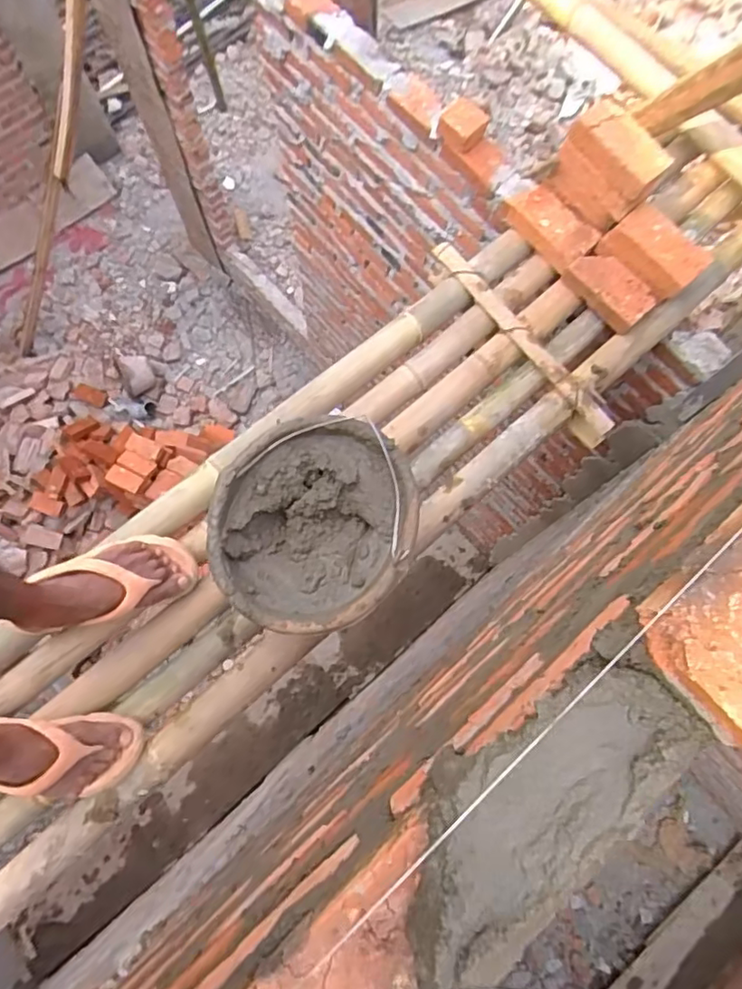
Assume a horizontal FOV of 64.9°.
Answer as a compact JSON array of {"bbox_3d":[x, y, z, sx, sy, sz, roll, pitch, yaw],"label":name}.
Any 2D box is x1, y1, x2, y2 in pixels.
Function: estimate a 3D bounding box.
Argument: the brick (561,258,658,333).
[{"bbox_3d":[0.427,-0.365,1.049,0.081,0.046,0.149,-43,79,-11],"label":"brick"}]

